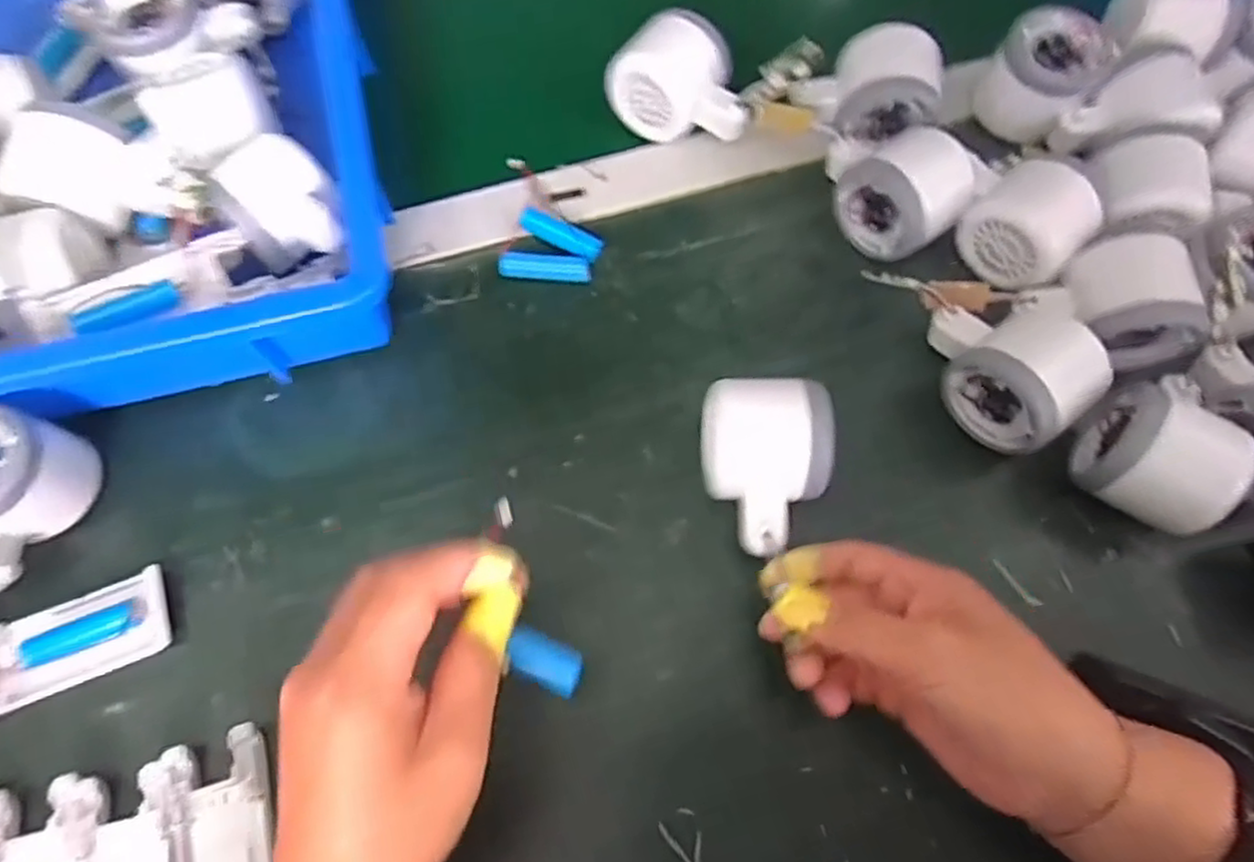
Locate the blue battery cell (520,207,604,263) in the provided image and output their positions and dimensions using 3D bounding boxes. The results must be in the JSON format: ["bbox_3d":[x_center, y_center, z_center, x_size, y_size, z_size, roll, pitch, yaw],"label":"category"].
[{"bbox_3d":[-0.040,-0.117,0.417,0.054,0.010,0.015,29,72,10],"label":"blue battery cell"}]

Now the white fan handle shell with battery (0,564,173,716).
[{"bbox_3d":[-0.273,0.104,0.328,0.106,0.015,0.042,-20,70,-7],"label":"white fan handle shell with battery"}]

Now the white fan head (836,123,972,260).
[{"bbox_3d":[0.160,-0.137,0.399,0.058,0.064,0.062,-38,74,-13],"label":"white fan head"}]

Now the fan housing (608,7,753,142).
[{"bbox_3d":[0.032,-0.213,0.429,0.085,0.059,0.048,8,69,3],"label":"fan housing"}]

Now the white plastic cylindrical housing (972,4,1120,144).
[{"bbox_3d":[0.254,-0.219,0.427,0.057,0.056,0.062,0,69,0],"label":"white plastic cylindrical housing"}]

